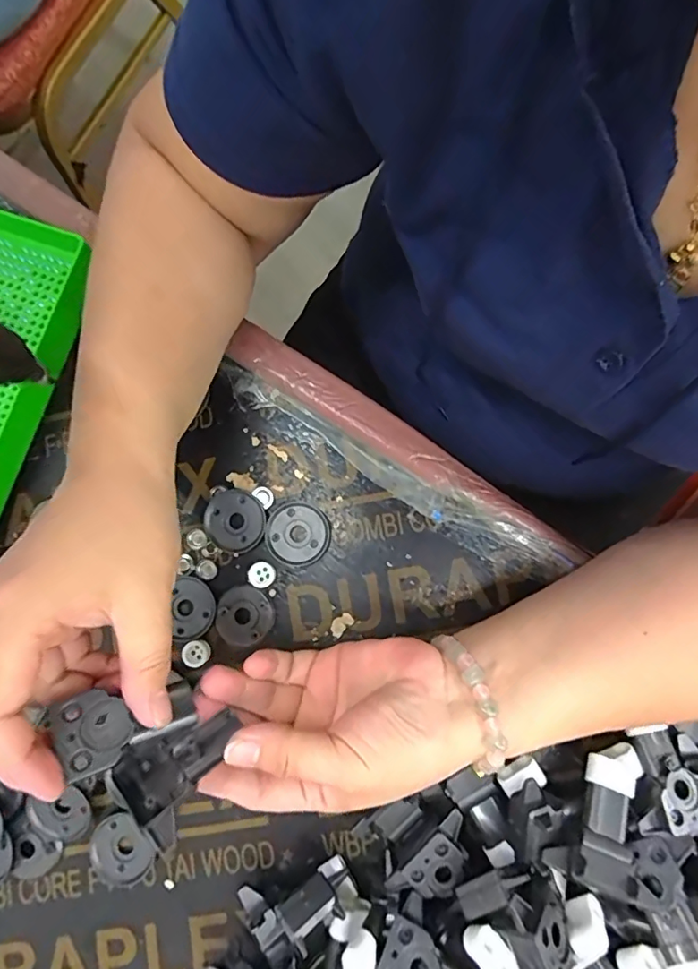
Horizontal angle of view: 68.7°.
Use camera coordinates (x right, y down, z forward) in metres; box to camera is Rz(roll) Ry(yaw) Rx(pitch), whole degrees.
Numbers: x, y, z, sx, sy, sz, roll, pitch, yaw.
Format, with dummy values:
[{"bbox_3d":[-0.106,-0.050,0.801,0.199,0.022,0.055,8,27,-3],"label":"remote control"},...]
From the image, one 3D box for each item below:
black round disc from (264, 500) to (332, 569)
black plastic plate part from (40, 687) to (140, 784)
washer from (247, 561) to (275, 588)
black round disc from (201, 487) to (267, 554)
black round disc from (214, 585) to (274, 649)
[{"bbox_3d":[-0.036,0.034,0.354,0.044,0.006,0.043,0,83,3],"label":"black round disc"},{"bbox_3d":[-0.109,0.104,0.218,0.029,0.004,0.031,-22,68,-40],"label":"black plastic plate part"},{"bbox_3d":[-0.060,0.062,0.351,0.018,0.004,0.018,0,83,3],"label":"washer"},{"bbox_3d":[-0.080,0.024,0.354,0.041,0.006,0.045,0,83,3],"label":"black round disc"},{"bbox_3d":[-0.072,0.089,0.349,0.039,0.004,0.039,0,83,3],"label":"black round disc"}]

